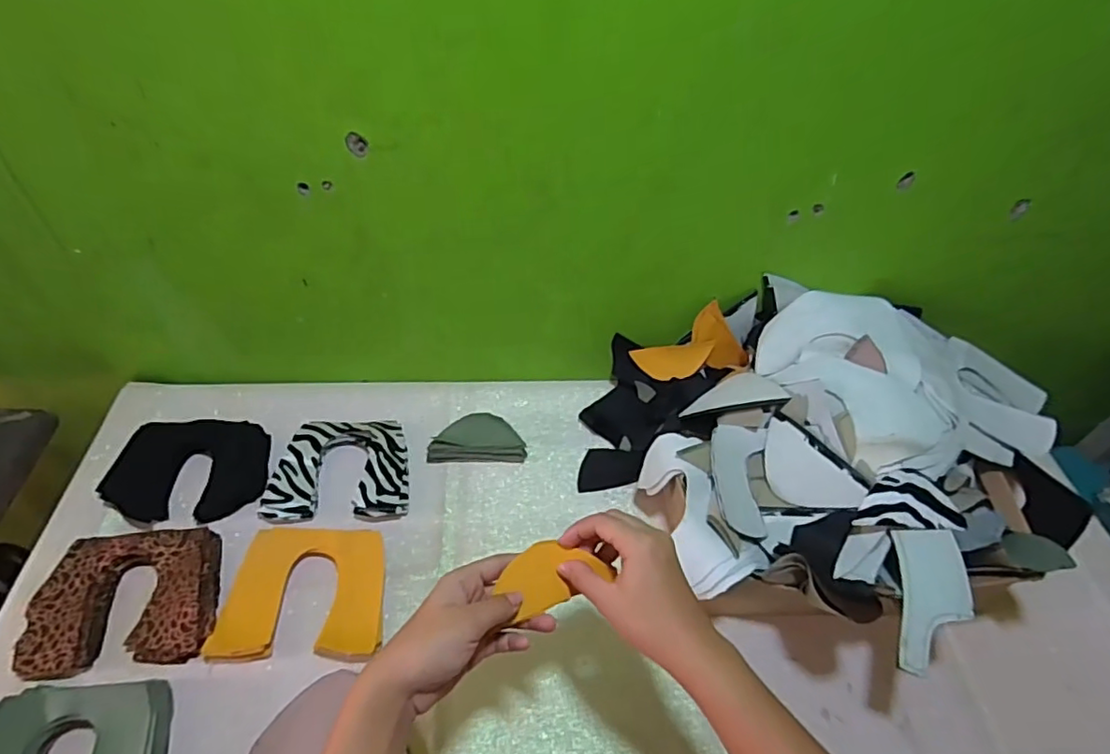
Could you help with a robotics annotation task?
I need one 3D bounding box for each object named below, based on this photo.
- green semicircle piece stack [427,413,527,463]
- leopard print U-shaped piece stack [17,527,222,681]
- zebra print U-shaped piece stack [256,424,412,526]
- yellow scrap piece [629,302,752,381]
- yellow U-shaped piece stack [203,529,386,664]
[{"bbox_3d":[-0.095,0.076,0.726,0.115,0.026,0.053,0,51,-5],"label":"green semicircle piece stack"},{"bbox_3d":[-0.415,0.216,0.580,0.156,0.031,0.129,-7,52,-10],"label":"leopard print U-shaped piece stack"},{"bbox_3d":[-0.247,0.104,0.686,0.150,0.022,0.128,-2,51,-6],"label":"zebra print U-shaped piece stack"},{"bbox_3d":[0.173,-0.040,0.737,0.137,0.084,0.047,-4,49,-9],"label":"yellow scrap piece"},{"bbox_3d":[-0.250,0.217,0.593,0.153,0.026,0.126,0,51,-5],"label":"yellow U-shaped piece stack"}]

